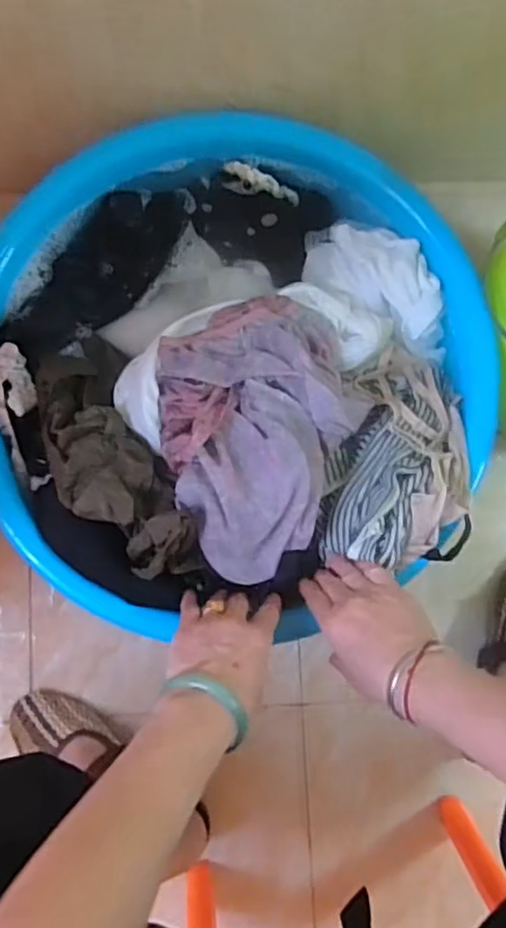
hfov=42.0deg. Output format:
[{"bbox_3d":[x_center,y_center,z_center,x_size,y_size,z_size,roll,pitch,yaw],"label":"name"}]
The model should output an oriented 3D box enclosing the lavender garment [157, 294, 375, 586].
[{"bbox_3d":[0.014,-0.034,0.577,0.182,0.080,0.230,-20,83,-7],"label":"lavender garment"}]

